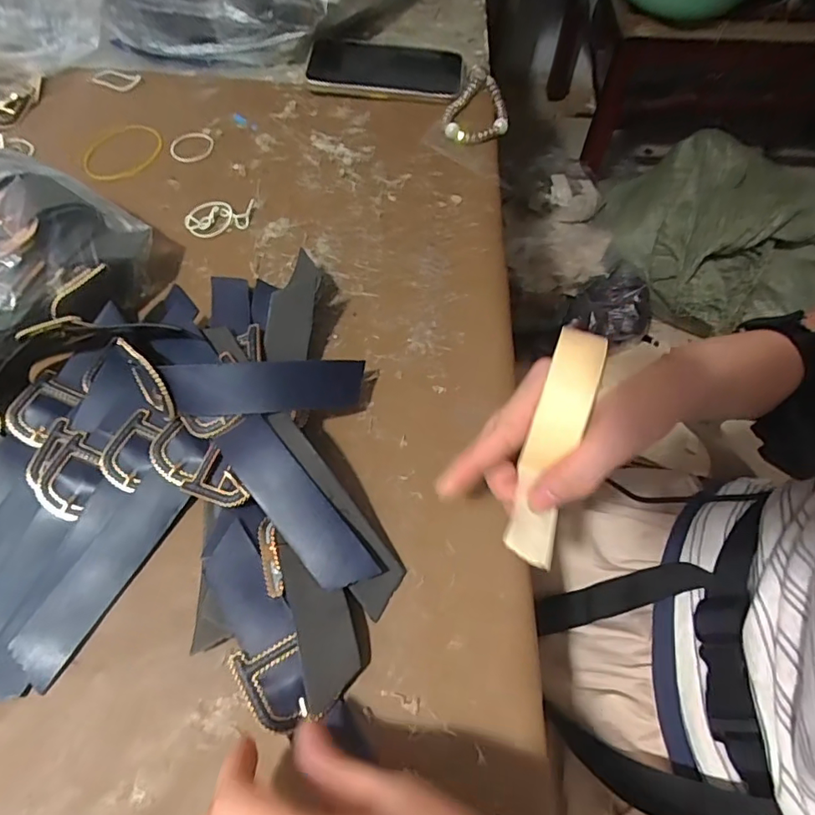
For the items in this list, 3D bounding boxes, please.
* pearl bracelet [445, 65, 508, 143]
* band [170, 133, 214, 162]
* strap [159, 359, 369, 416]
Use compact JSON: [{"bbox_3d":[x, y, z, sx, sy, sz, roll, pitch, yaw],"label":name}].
[{"bbox_3d":[0.070,-0.299,0.523,0.059,0.016,0.107,9,62,3],"label":"pearl bracelet"},{"bbox_3d":[-0.202,-0.244,0.498,0.040,0.005,0.040,1,62,-1],"label":"band"},{"bbox_3d":[-0.085,-0.013,0.335,0.117,0.022,0.031,-3,87,-23],"label":"strap"}]

